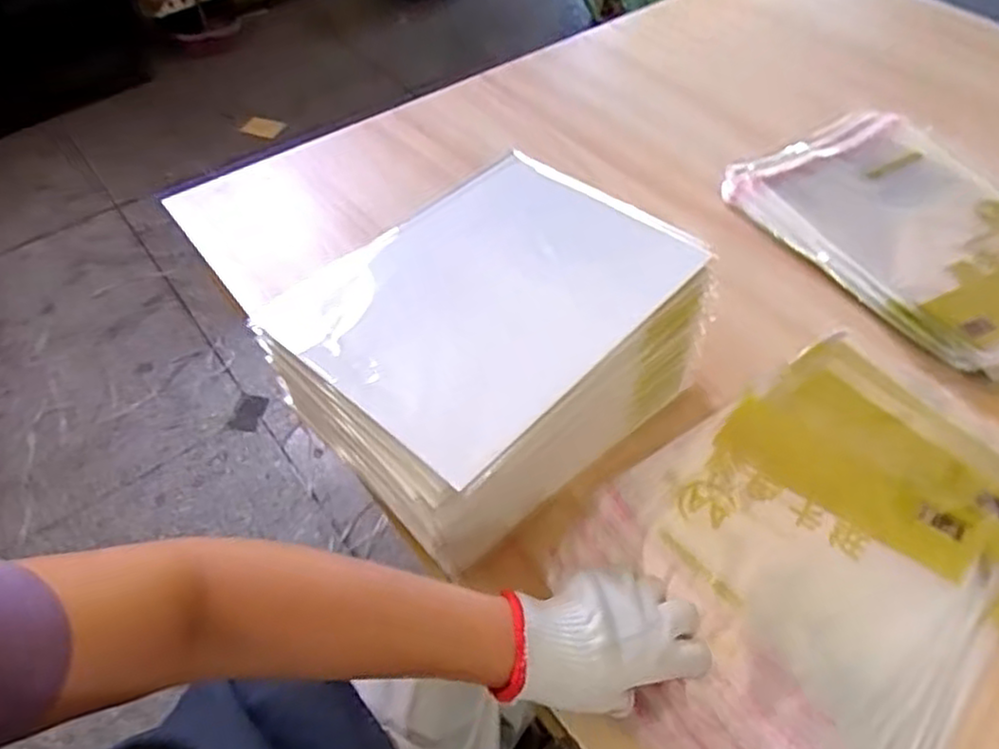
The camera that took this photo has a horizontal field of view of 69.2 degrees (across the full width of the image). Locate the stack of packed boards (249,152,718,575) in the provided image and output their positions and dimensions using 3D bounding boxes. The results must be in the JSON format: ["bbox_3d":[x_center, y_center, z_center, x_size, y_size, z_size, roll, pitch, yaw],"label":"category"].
[{"bbox_3d":[0.002,-0.022,0.613,0.323,0.152,0.222,-36,59,-25],"label":"stack of packed boards"}]

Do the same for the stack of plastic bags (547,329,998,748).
[{"bbox_3d":[0.258,0.138,0.569,0.408,0.017,0.292,-34,58,-24],"label":"stack of plastic bags"}]

